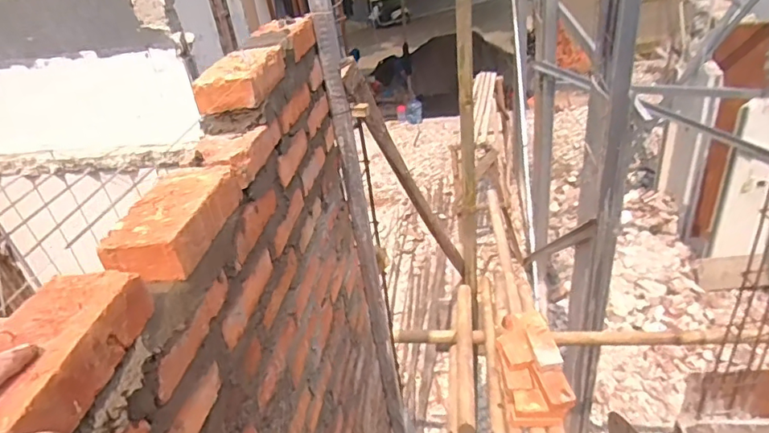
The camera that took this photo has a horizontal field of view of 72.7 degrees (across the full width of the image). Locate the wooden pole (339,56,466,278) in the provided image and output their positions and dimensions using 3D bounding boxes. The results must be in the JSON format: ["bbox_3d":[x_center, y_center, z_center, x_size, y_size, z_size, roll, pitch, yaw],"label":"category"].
[{"bbox_3d":[0.112,-0.029,1.489,0.040,1.166,0.059,6,69,21],"label":"wooden pole"}]

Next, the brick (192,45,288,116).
[{"bbox_3d":[-0.198,-0.195,0.726,0.083,0.044,0.155,-2,33,10],"label":"brick"}]

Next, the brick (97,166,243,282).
[{"bbox_3d":[-0.212,0.003,0.533,0.076,0.043,0.159,-2,33,10],"label":"brick"}]

